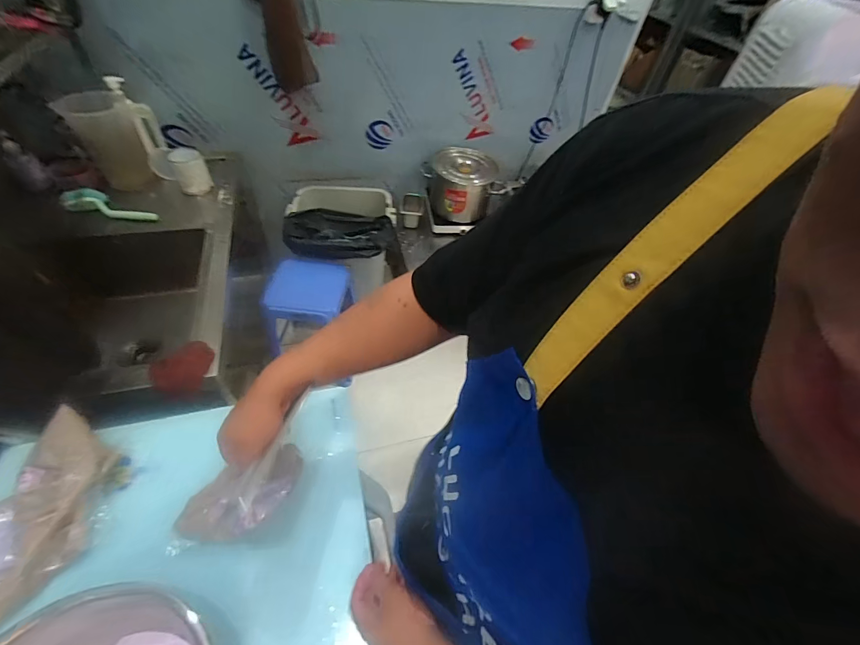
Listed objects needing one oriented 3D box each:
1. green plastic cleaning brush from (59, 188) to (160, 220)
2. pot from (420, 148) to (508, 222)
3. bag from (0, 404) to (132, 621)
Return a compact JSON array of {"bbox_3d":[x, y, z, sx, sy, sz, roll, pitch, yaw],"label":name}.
[{"bbox_3d":[-0.950,-0.352,1.110,0.257,0.061,0.065,7,50,-1],"label":"green plastic cleaning brush"},{"bbox_3d":[0.137,-0.622,1.710,0.310,0.239,0.281,-11,52,-15],"label":"pot"},{"bbox_3d":[-0.556,0.268,0.516,0.191,0.051,0.240,28,53,16],"label":"bag"}]

